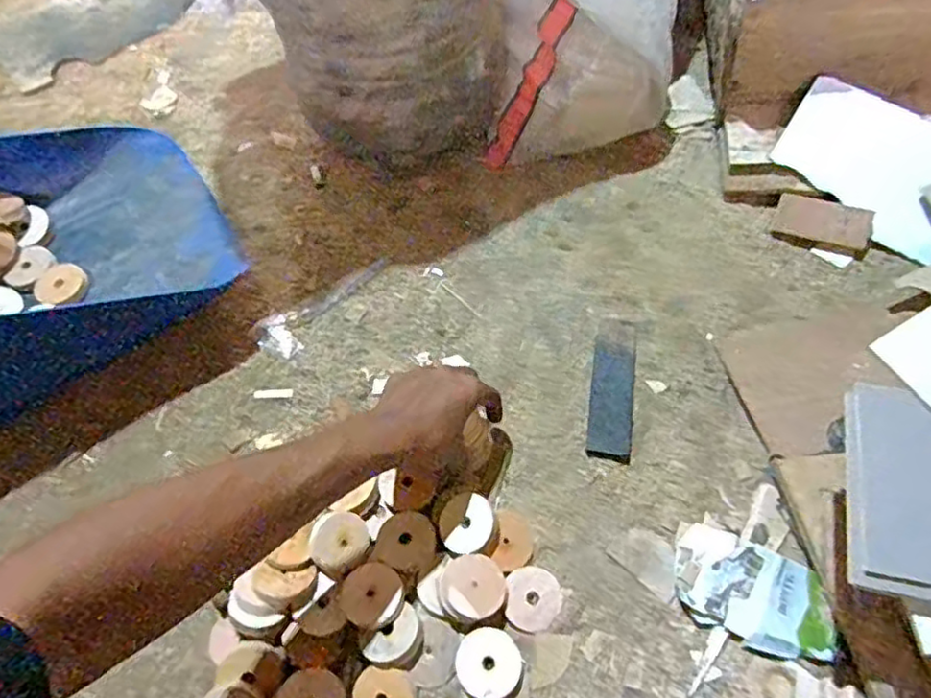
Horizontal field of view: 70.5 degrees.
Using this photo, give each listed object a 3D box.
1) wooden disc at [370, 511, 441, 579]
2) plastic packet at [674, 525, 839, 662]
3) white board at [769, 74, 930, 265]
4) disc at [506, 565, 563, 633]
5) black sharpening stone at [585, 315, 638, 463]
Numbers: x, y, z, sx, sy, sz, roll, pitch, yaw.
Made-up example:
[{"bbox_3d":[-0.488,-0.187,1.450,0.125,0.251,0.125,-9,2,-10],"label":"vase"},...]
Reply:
[{"bbox_3d":[-0.050,0.169,0.575,0.054,0.005,0.053,0,63,1],"label":"wooden disc"},{"bbox_3d":[0.243,0.205,0.553,0.129,0.026,0.079,23,66,12],"label":"plastic packet"},{"bbox_3d":[0.457,-0.184,0.698,0.243,0.016,0.130,33,99,13],"label":"white board"},{"bbox_3d":[0.058,0.211,0.558,0.045,0.014,0.051,0,63,0],"label":"disc"},{"bbox_3d":[0.145,0.038,0.645,0.041,0.009,0.146,8,64,5],"label":"black sharpening stone"}]

